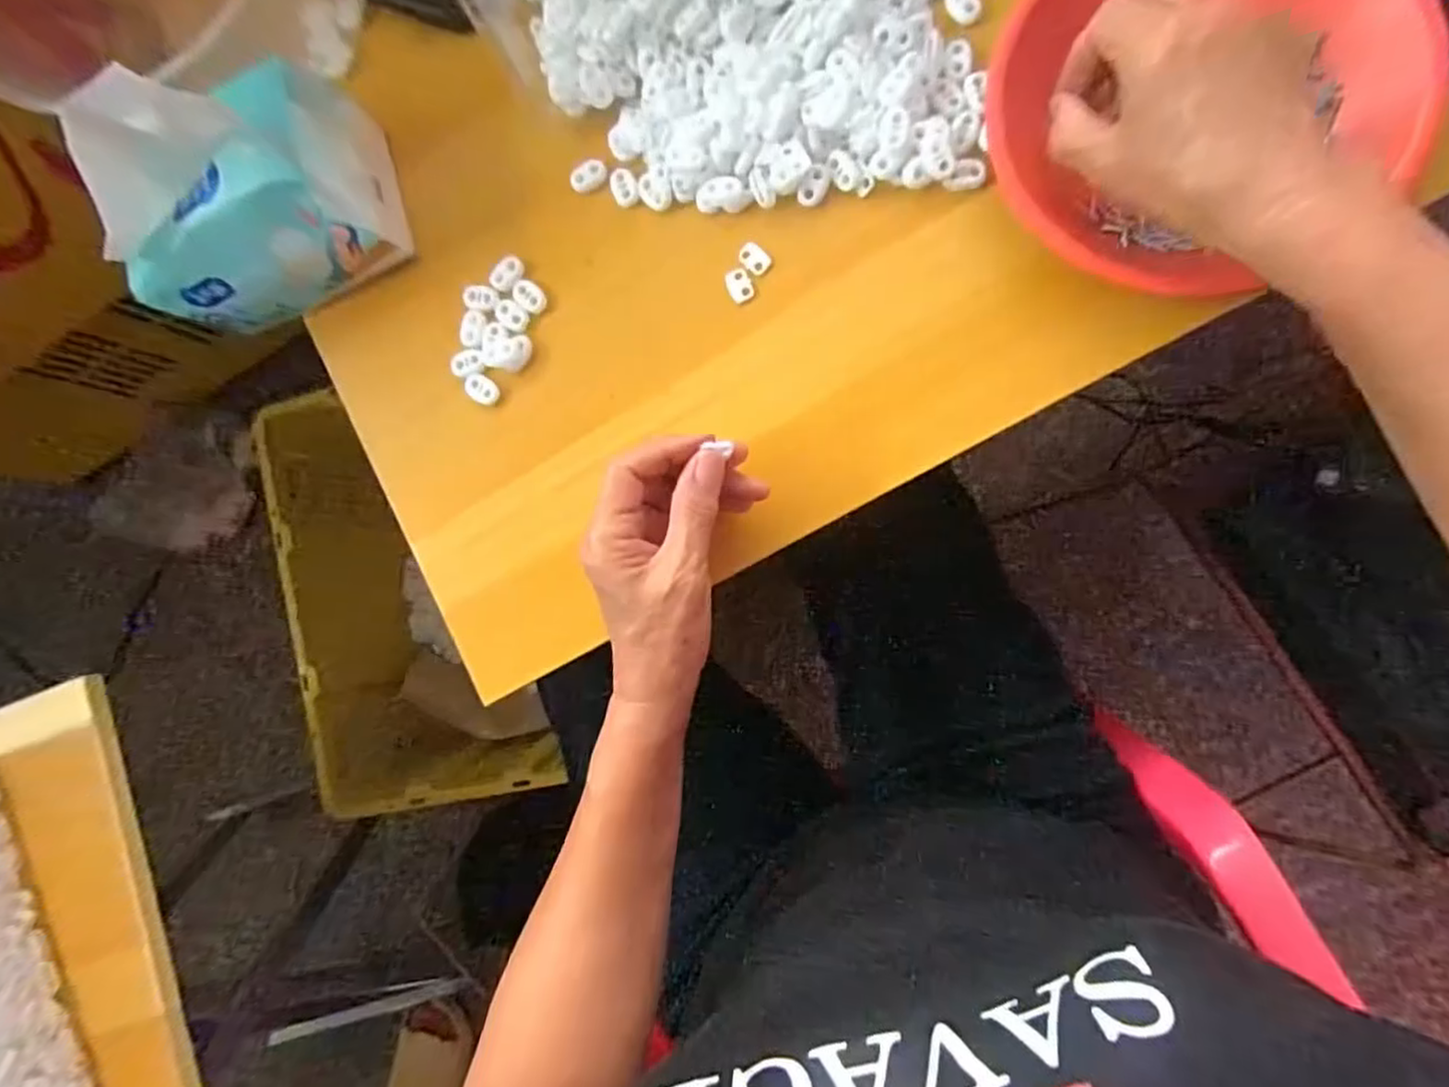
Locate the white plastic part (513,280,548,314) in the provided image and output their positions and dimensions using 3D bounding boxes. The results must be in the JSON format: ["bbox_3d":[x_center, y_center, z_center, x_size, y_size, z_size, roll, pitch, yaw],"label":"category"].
[{"bbox_3d":[-0.117,-0.148,0.399,0.022,0.004,0.015,41,95,8],"label":"white plastic part"}]

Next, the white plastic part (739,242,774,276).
[{"bbox_3d":[0.018,-0.163,0.378,0.020,0.004,0.014,37,94,8],"label":"white plastic part"}]

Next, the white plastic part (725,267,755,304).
[{"bbox_3d":[0.008,-0.147,0.378,0.014,0.004,0.019,-26,84,8],"label":"white plastic part"}]

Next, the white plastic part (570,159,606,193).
[{"bbox_3d":[-0.081,-0.219,0.396,0.022,0.011,0.013,-26,84,8],"label":"white plastic part"}]

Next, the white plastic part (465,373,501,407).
[{"bbox_3d":[-0.146,-0.093,0.401,0.022,0.007,0.015,38,94,8],"label":"white plastic part"}]

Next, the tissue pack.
[{"bbox_3d":[-0.278,-0.196,0.371,0.146,0.105,0.102,-18,85,8],"label":"tissue pack"}]

